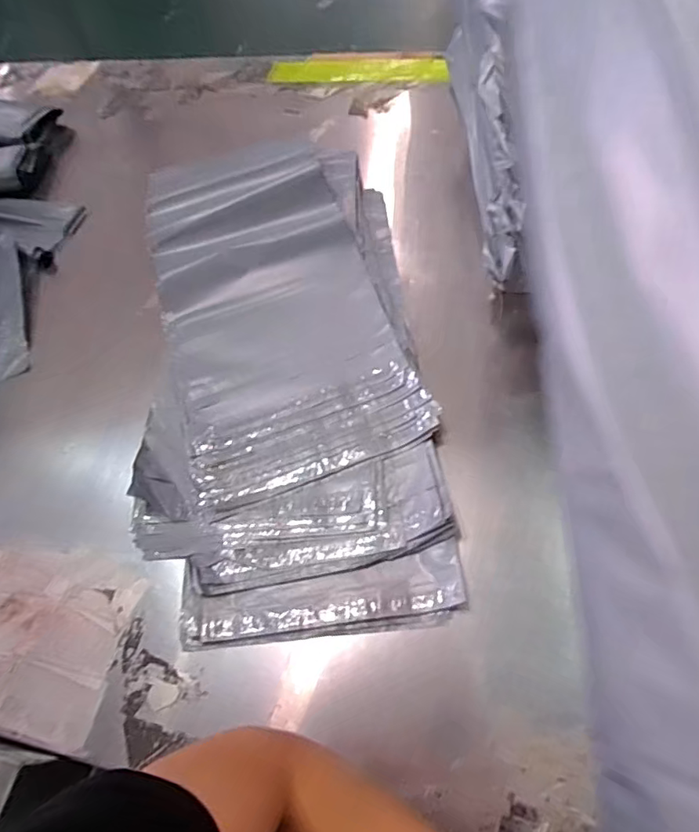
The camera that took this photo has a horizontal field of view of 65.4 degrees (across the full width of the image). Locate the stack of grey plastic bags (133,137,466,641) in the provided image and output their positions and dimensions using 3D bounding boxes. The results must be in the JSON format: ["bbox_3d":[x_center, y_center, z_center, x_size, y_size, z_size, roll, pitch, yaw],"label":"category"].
[{"bbox_3d":[-0.110,-0.151,0.807,0.367,0.067,0.861,-13,57,1],"label":"stack of grey plastic bags"}]

